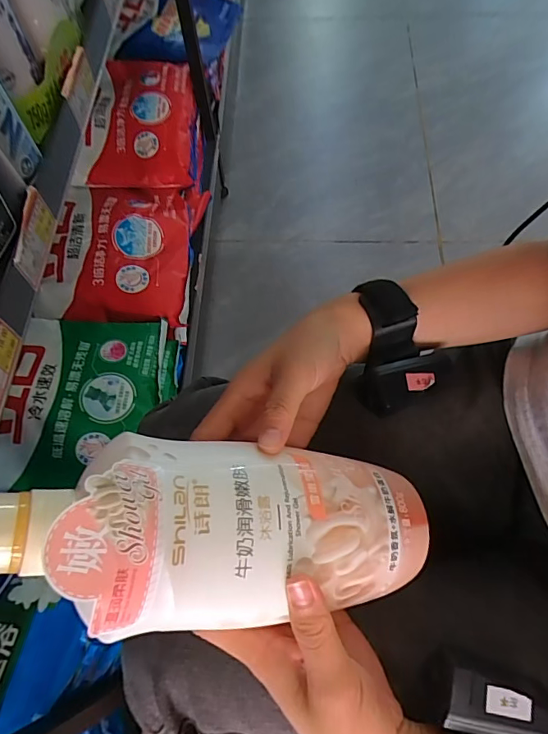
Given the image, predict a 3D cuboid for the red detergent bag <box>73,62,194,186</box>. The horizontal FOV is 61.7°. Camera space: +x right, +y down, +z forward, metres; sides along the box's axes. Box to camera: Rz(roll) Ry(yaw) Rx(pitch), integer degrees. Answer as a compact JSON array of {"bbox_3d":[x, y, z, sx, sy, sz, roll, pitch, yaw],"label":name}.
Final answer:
[{"bbox_3d":[-0.232,-0.433,0.796,0.201,0.058,0.259,0,65,2],"label":"red detergent bag"}]

